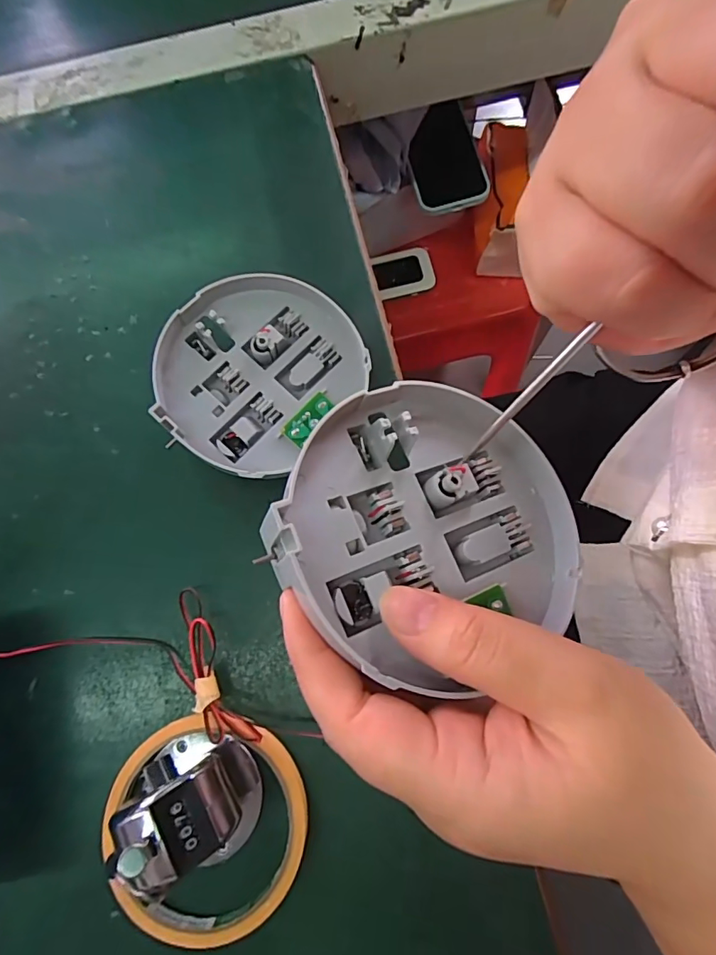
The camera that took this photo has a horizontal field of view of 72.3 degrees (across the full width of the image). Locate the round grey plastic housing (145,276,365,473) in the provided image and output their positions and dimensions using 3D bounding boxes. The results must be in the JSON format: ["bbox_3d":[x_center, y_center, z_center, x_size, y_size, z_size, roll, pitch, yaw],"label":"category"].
[{"bbox_3d":[-0.052,-0.055,0.259,0.092,0.034,0.104,41,81,10],"label":"round grey plastic housing"}]

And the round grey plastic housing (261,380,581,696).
[{"bbox_3d":[0.028,0.017,0.171,0.104,0.017,0.106,6,67,-16],"label":"round grey plastic housing"}]

